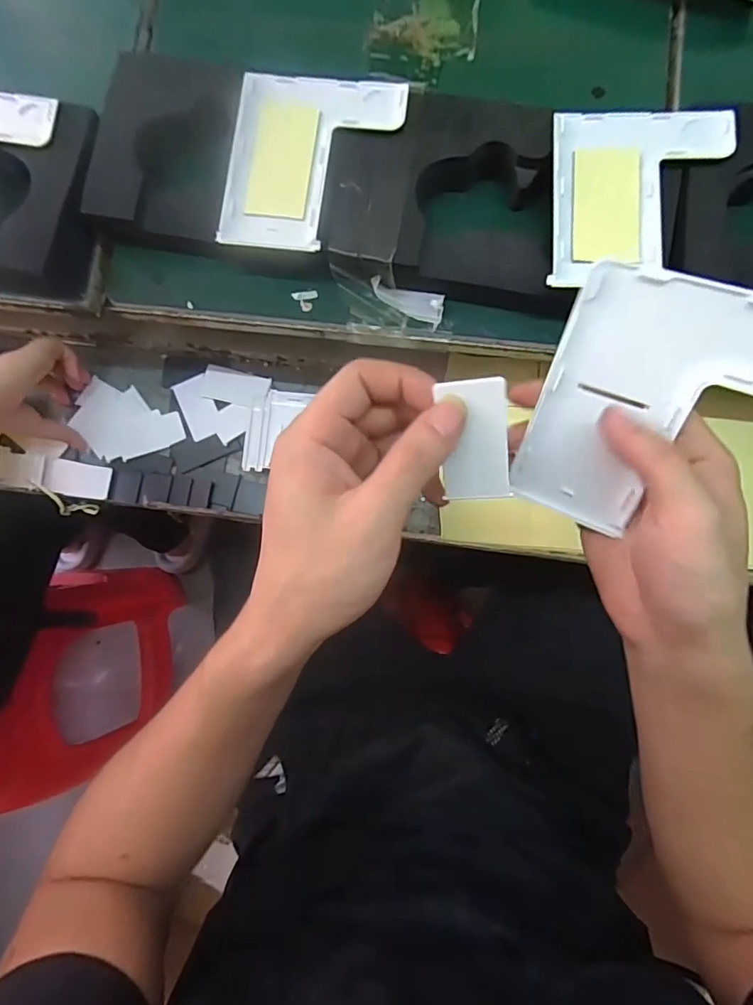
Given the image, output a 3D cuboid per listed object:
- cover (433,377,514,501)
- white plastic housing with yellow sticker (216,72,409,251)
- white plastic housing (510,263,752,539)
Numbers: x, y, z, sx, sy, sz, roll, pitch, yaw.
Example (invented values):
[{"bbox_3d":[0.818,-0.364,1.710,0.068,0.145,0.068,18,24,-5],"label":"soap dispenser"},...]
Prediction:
[{"bbox_3d":[0.045,-0.027,0.221,0.028,0.004,0.058,-4,120,12],"label":"cover"},{"bbox_3d":[-0.043,-0.228,0.327,0.108,0.005,0.122,9,86,1],"label":"white plastic housing with yellow sticker"},{"bbox_3d":[0.136,-0.038,0.234,0.112,0.007,0.123,23,122,17],"label":"white plastic housing"}]

